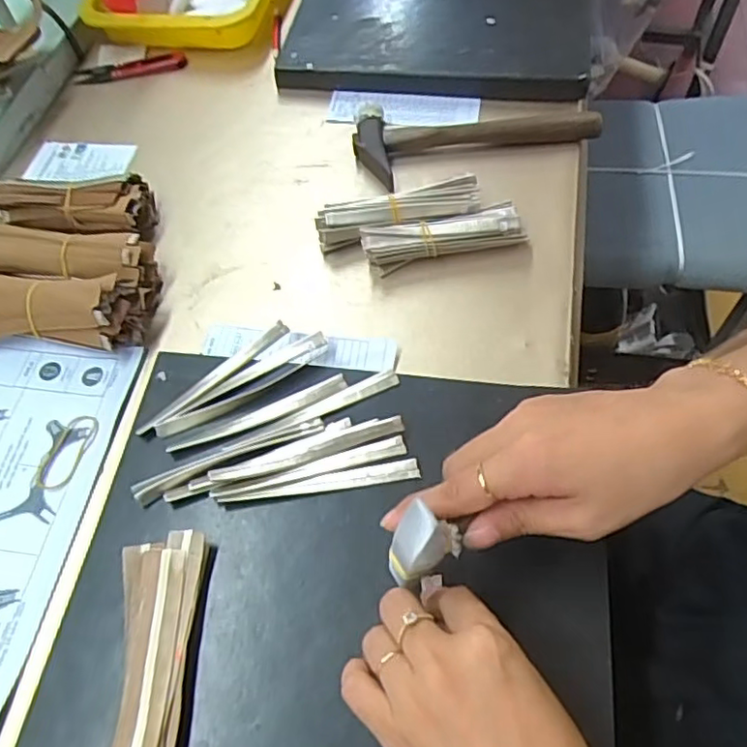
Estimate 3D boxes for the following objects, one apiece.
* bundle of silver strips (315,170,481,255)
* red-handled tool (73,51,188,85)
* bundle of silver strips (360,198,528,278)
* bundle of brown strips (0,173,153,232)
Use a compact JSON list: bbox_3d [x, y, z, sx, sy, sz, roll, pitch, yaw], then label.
[{"bbox_3d":[0.020,-0.128,0.511,0.131,0.033,0.030,-14,59,-4],"label":"bundle of silver strips"},{"bbox_3d":[-0.255,-0.320,0.662,0.117,0.006,0.024,-6,58,1],"label":"red-handled tool"},{"bbox_3d":[0.053,-0.109,0.499,0.122,0.032,0.034,-11,59,-2],"label":"bundle of silver strips"},{"bbox_3d":[-0.253,-0.132,0.528,0.134,0.043,0.057,-3,59,3],"label":"bundle of brown strips"}]

